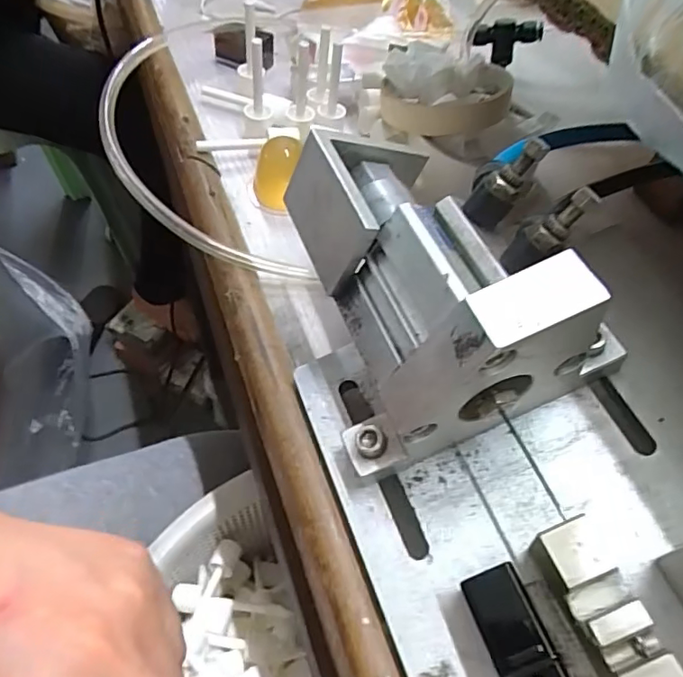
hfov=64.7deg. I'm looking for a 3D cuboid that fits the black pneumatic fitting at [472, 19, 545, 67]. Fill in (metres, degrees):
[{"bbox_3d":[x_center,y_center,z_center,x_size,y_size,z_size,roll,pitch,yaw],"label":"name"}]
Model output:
[{"bbox_3d":[0.125,-0.227,0.413,0.052,0.032,0.014,1,55,-5],"label":"black pneumatic fitting"}]

